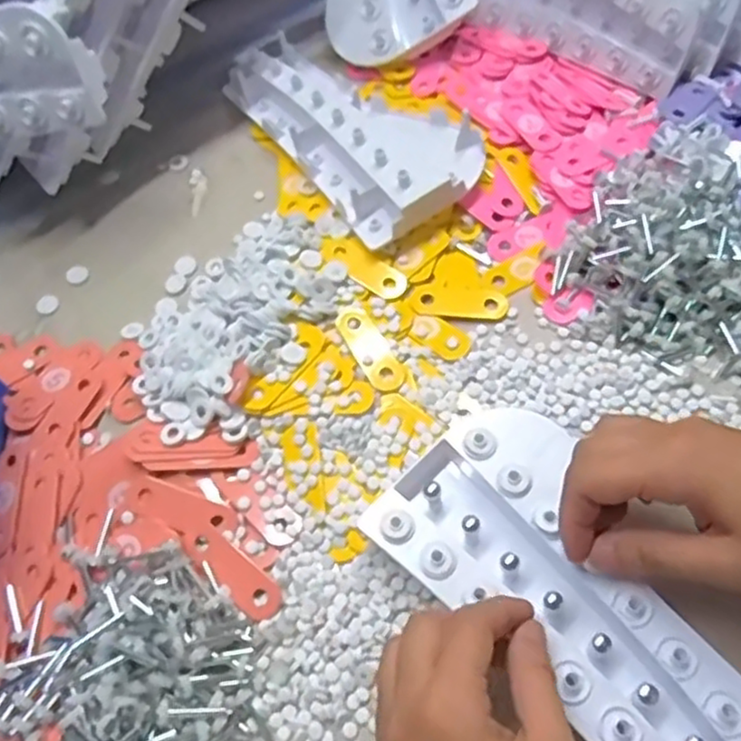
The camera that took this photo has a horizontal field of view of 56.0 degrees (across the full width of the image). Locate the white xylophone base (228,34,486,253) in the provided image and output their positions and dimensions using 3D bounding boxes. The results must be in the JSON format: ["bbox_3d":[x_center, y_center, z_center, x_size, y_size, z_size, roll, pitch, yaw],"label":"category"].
[{"bbox_3d":[-0.013,-0.195,0.519,0.111,0.031,0.226,-33,64,-13],"label":"white xylophone base"}]

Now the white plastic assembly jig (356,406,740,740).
[{"bbox_3d":[0.105,0.122,0.345,0.107,0.032,0.227,-35,60,-14],"label":"white plastic assembly jig"}]

